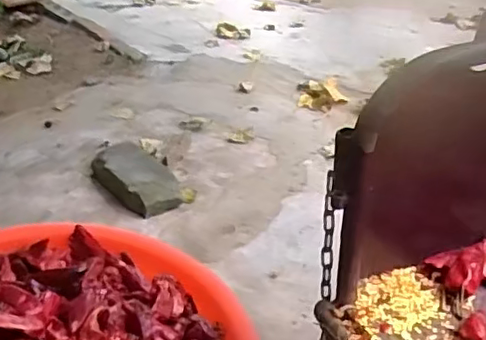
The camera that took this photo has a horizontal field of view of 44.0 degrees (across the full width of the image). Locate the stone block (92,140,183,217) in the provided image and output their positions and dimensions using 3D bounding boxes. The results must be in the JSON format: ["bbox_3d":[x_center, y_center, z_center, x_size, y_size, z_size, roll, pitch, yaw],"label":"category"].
[{"bbox_3d":[-0.246,0.015,1.360,0.125,0.071,0.236,-25,39,-29],"label":"stone block"}]

